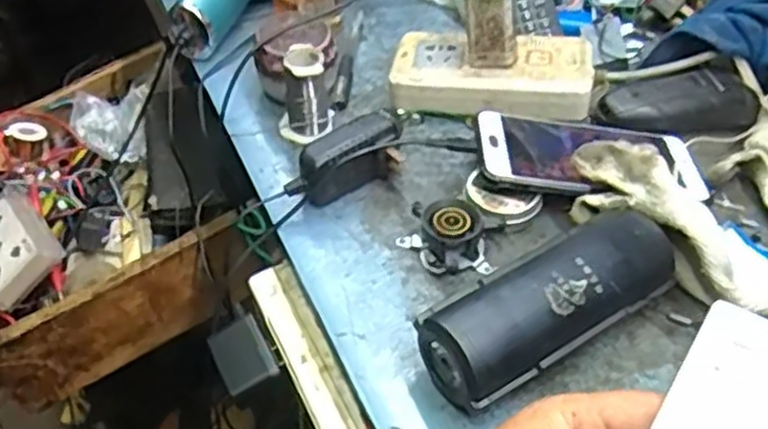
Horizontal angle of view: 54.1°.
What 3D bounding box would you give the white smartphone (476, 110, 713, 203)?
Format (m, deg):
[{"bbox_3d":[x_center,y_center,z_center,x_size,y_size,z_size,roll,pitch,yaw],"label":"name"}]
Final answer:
[{"bbox_3d":[0.138,-0.044,0.512,0.147,0.014,0.083,6,39,-4],"label":"white smartphone"}]

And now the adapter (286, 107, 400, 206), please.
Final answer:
[{"bbox_3d":[-0.026,-0.035,0.506,0.085,0.039,0.029,-25,51,-22],"label":"adapter"}]

